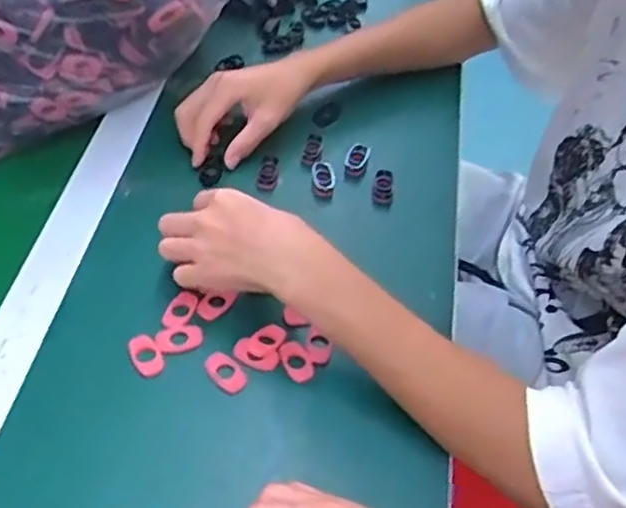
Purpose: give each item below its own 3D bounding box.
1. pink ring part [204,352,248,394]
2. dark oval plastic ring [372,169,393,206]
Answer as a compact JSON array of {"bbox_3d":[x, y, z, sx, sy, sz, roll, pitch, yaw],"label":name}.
[{"bbox_3d":[-0.062,0.083,0.507,0.020,0.005,0.032,-36,62,-29],"label":"pink ring part"},{"bbox_3d":[0.061,-0.060,0.637,0.016,0.014,0.031,7,48,-1],"label":"dark oval plastic ring"}]

